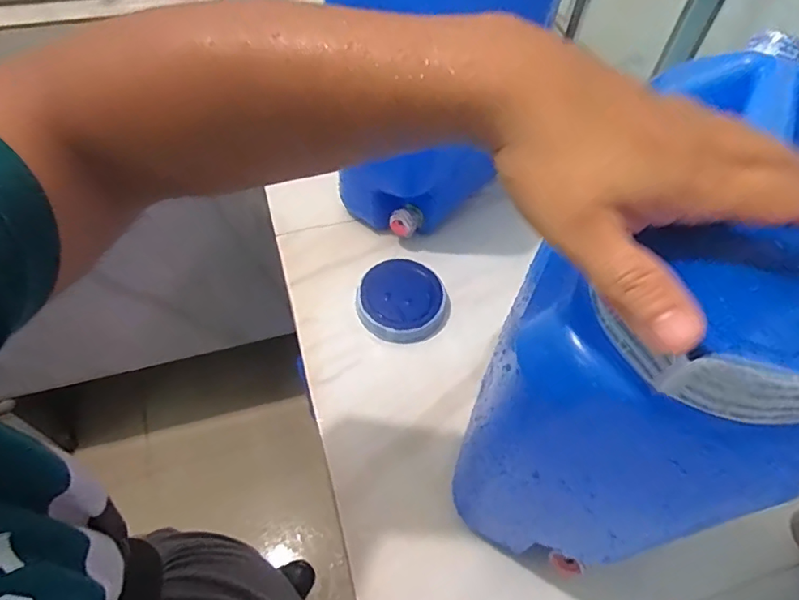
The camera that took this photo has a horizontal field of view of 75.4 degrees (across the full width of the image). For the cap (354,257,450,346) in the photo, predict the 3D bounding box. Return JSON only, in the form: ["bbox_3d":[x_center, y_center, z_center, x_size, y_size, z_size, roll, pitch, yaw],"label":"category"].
[{"bbox_3d":[0.003,0.000,0.705,0.115,0.033,0.119,2,57,-3],"label":"cap"}]

